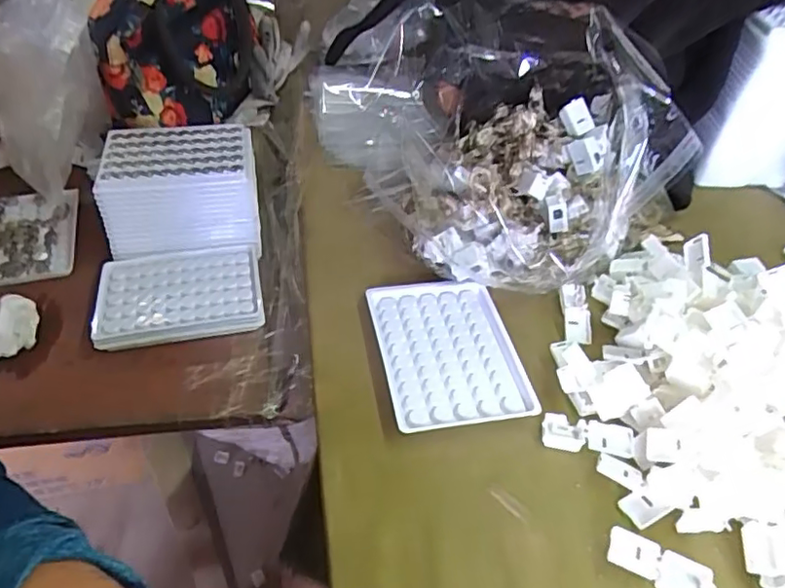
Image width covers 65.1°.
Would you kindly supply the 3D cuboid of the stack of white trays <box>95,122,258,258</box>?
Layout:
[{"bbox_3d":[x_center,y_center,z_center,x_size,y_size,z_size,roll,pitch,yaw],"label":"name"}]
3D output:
[{"bbox_3d":[-0.186,-0.093,0.553,0.130,0.073,0.101,-3,43,-6],"label":"stack of white trays"}]

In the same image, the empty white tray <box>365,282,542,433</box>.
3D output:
[{"bbox_3d":[0.039,0.038,0.441,0.095,0.009,0.131,-8,44,-8],"label":"empty white tray"}]

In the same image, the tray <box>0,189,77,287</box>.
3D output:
[{"bbox_3d":[-0.346,-0.052,0.568,0.094,0.015,0.123,-11,46,-15],"label":"tray"}]

